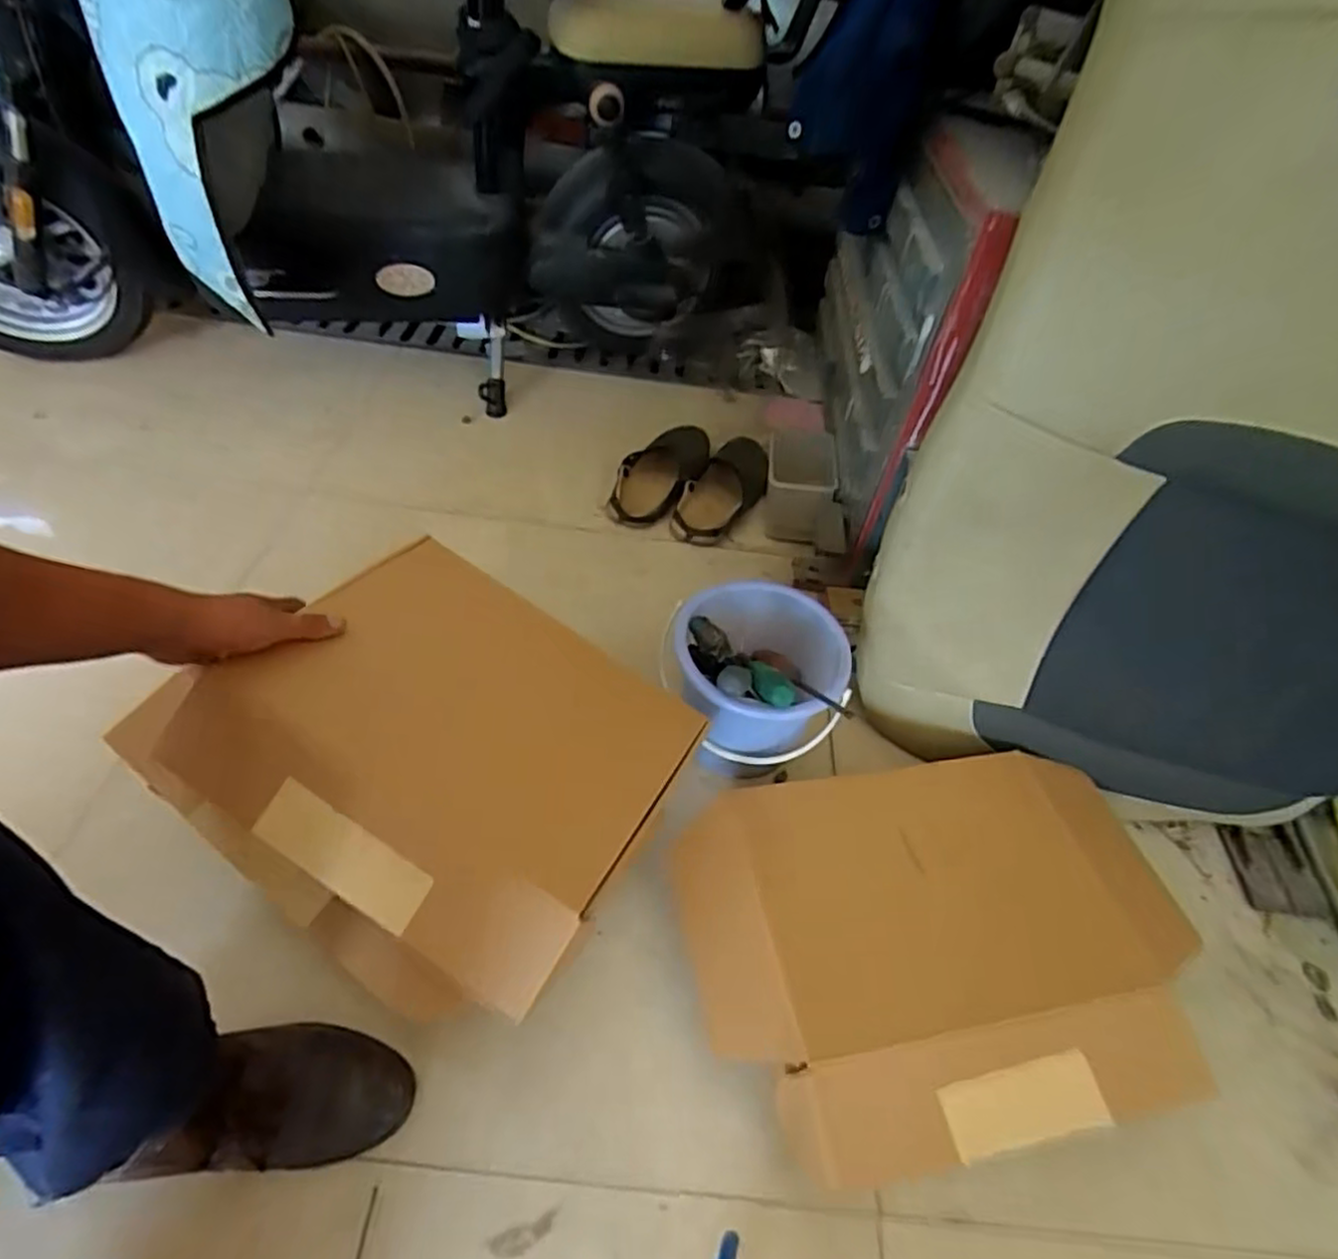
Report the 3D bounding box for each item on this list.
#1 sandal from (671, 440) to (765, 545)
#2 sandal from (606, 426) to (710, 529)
[{"bbox_3d":[0.094,-0.237,1.178,0.109,0.060,0.265,22,50,12],"label":"sandal"},{"bbox_3d":[-0.012,-0.261,1.188,0.110,0.051,0.239,28,64,17],"label":"sandal"}]

